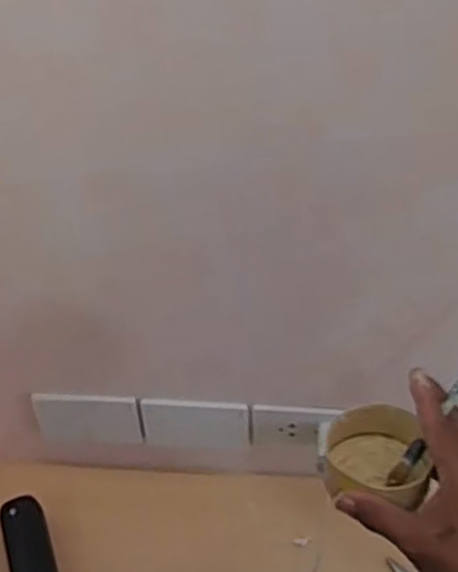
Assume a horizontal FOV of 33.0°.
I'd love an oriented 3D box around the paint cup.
[{"bbox_3d":[0.113,0.138,0.608,0.074,0.041,0.084,8,38,4],"label":"paint cup"}]

